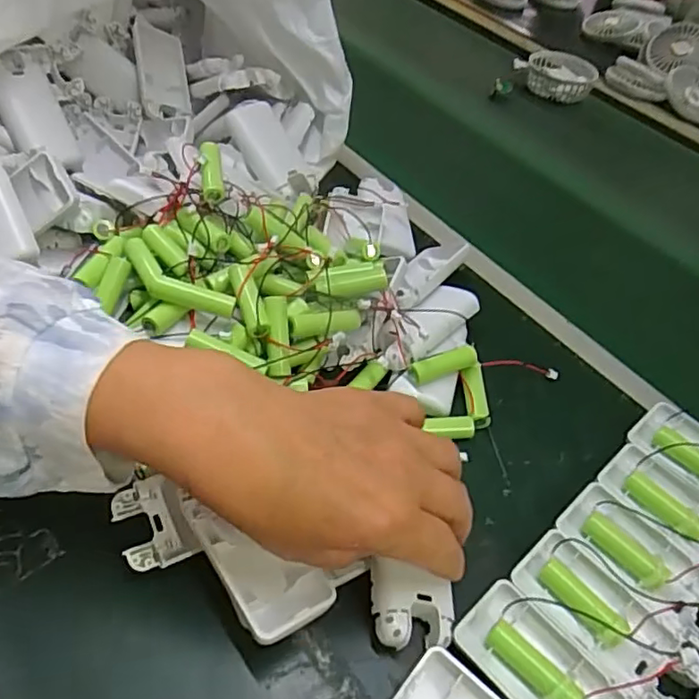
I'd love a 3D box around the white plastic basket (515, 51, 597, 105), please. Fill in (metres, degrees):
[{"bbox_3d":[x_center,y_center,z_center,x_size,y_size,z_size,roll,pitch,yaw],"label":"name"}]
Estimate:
[{"bbox_3d":[0.284,-0.369,0.804,0.095,0.030,0.101,39,55,23],"label":"white plastic basket"}]

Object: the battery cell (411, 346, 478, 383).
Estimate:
[{"bbox_3d":[0.064,0.010,0.401,0.050,0.014,0.011,-17,54,-22],"label":"battery cell"}]

